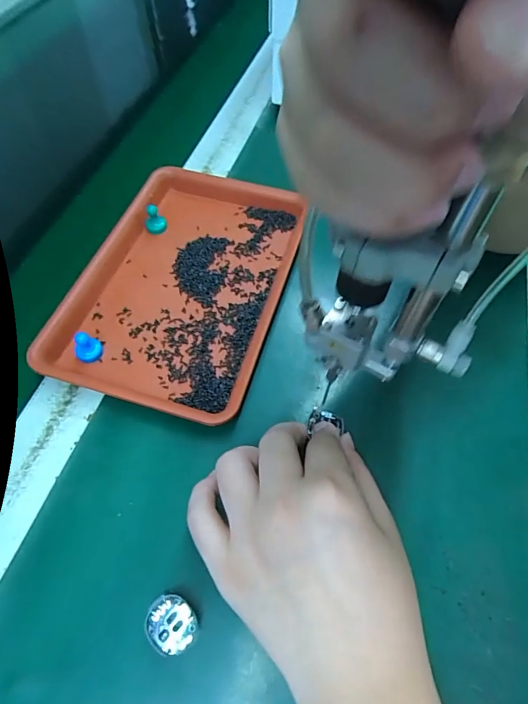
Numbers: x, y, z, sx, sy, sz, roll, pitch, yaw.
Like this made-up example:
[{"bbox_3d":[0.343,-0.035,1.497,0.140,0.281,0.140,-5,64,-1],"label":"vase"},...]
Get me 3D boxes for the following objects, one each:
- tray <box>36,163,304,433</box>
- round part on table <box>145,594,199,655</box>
[{"bbox_3d":[-0.066,-0.062,0.346,0.159,0.023,0.234,15,60,10],"label":"tray"},{"bbox_3d":[-0.050,0.148,0.226,0.027,0.010,0.024,38,66,21],"label":"round part on table"}]

